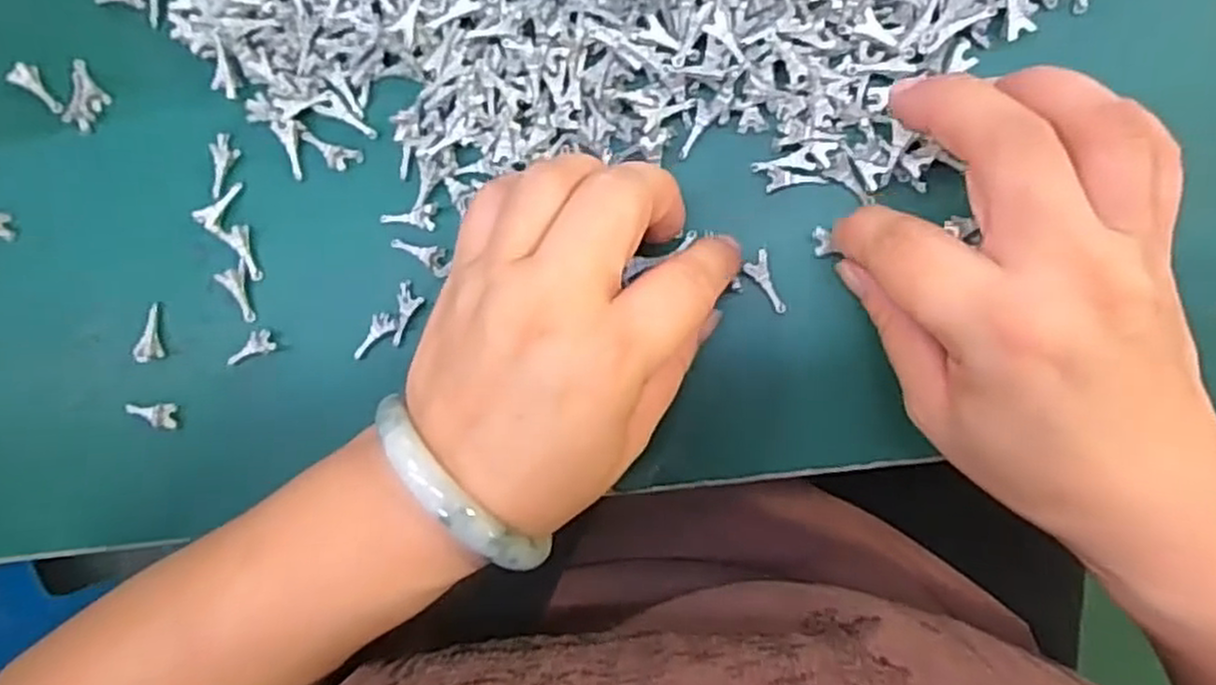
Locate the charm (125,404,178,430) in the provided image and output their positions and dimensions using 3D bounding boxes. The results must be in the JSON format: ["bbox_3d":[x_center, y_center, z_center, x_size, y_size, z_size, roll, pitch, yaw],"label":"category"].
[{"bbox_3d":[-0.177,0.028,0.288,0.022,0.008,0.009,1,94,8],"label":"charm"}]

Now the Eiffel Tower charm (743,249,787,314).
[{"bbox_3d":[0.053,-0.020,0.255,0.009,0.007,0.023,-19,91,9],"label":"Eiffel Tower charm"}]

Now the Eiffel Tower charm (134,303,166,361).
[{"bbox_3d":[-0.176,-0.003,0.286,0.007,0.009,0.022,-4,93,8],"label":"Eiffel Tower charm"}]

